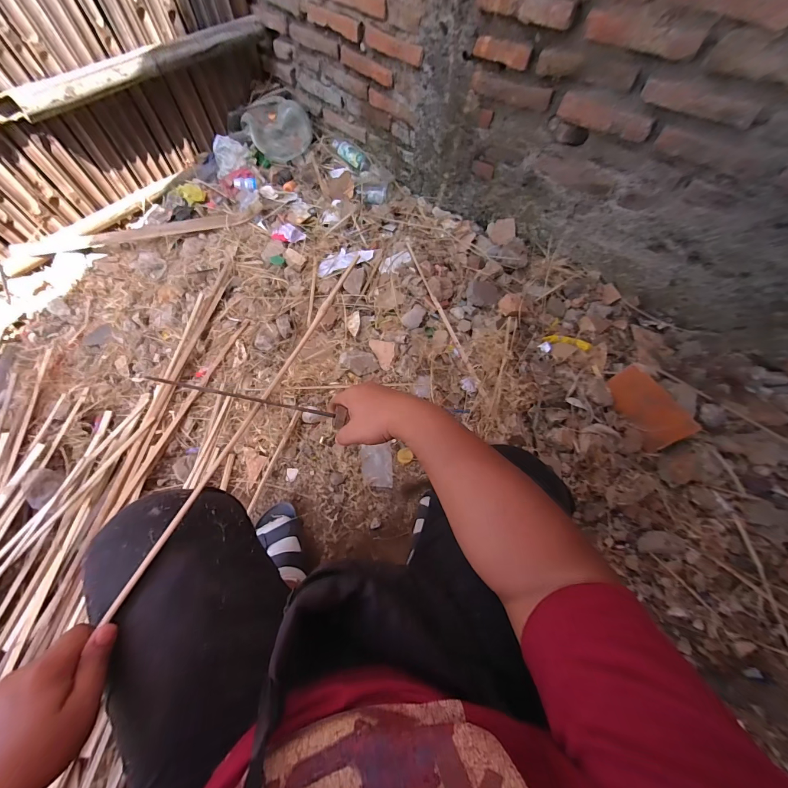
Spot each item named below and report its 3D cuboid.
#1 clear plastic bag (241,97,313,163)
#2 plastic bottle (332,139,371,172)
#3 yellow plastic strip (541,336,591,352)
[{"bbox_3d":[-0.438,-0.994,1.253,0.237,0.082,0.224,38,71,14],"label":"clear plastic bag"},{"bbox_3d":[-0.151,-0.880,1.235,0.185,0.048,0.065,37,68,15],"label":"plastic bottle"},{"bbox_3d":[0.502,-0.152,0.971,0.126,0.010,0.043,19,66,25],"label":"yellow plastic strip"}]

